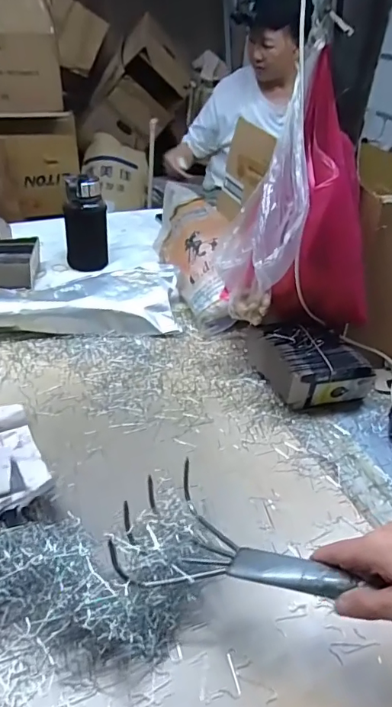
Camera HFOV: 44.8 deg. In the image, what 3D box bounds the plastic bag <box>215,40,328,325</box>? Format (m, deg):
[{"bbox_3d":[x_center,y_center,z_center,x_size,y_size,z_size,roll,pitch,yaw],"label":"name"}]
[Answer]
[{"bbox_3d":[0.089,-0.180,0.599,0.108,0.293,0.155,9,37,6],"label":"plastic bag"}]

